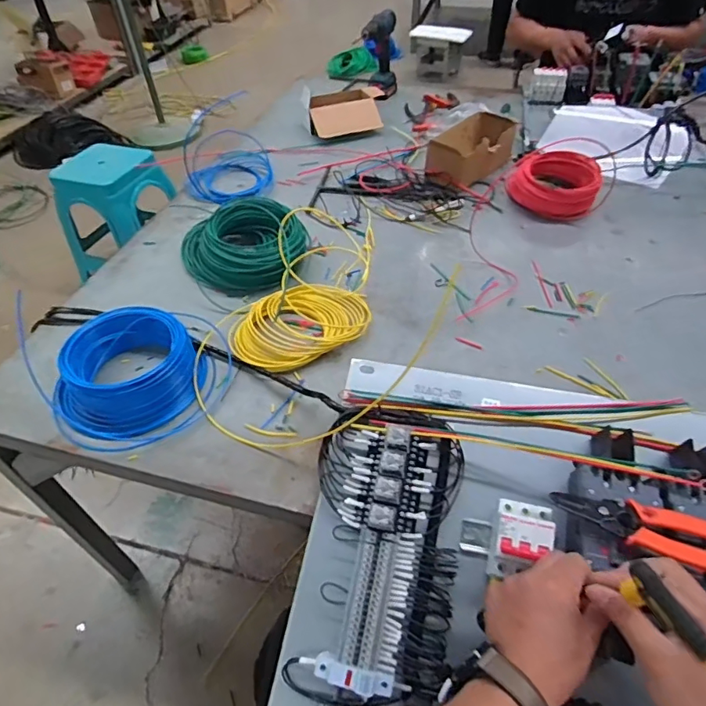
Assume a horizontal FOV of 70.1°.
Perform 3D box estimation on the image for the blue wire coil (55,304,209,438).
[{"bbox_3d":[-0.326,0.028,0.734,0.202,0.093,0.170,-29,52,-23],"label":"blue wire coil"}]

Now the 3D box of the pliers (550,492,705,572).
[{"bbox_3d":[0.277,0.168,0.483,0.154,0.026,0.052,14,49,14],"label":"pliers"}]

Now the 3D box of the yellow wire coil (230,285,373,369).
[{"bbox_3d":[-0.084,-0.056,0.821,0.235,0.047,0.166,-25,51,-20],"label":"yellow wire coil"}]

